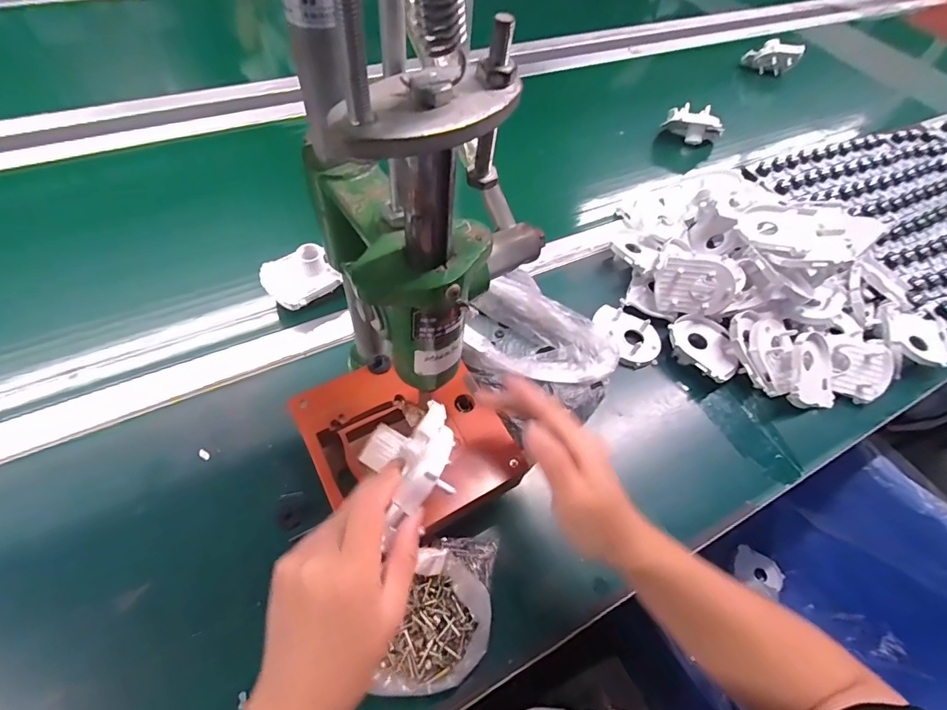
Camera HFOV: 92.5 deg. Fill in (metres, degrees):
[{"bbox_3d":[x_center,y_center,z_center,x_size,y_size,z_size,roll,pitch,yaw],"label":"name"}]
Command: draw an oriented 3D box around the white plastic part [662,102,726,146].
[{"bbox_3d":[0.384,-0.396,0.787,0.098,0.053,0.044,16,57,4],"label":"white plastic part"}]

